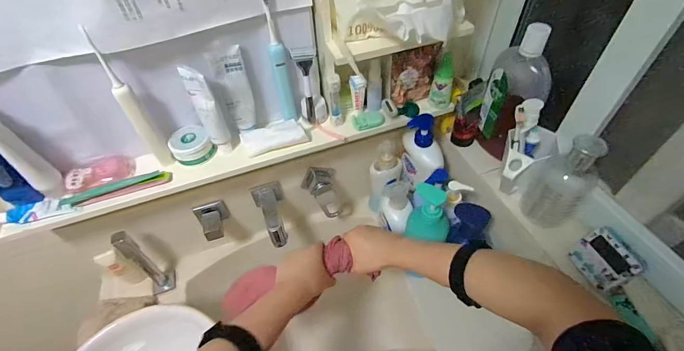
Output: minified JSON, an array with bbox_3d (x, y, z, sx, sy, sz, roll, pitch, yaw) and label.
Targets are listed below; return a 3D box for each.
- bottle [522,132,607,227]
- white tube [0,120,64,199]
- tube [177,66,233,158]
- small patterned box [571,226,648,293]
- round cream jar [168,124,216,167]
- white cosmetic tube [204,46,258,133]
[{"bbox_3d":[0.343,0.005,0.507,0.084,0.152,0.080,31,58,26],"label":"bottle"},{"bbox_3d":[-0.472,-0.032,0.474,0.036,0.163,0.038,25,55,23],"label":"white tube"},{"bbox_3d":[-0.214,-0.099,0.528,0.030,0.153,0.040,-27,53,-18],"label":"tube"},{"bbox_3d":[0.384,0.122,0.476,0.017,0.070,0.073,2,47,-32],"label":"small patterned box"},{"bbox_3d":[-0.259,-0.050,0.564,0.064,0.044,0.060,-2,49,2],"label":"round cream jar"},{"bbox_3d":[-0.172,-0.137,0.538,0.049,0.138,0.029,-20,51,-13],"label":"white cosmetic tube"}]

